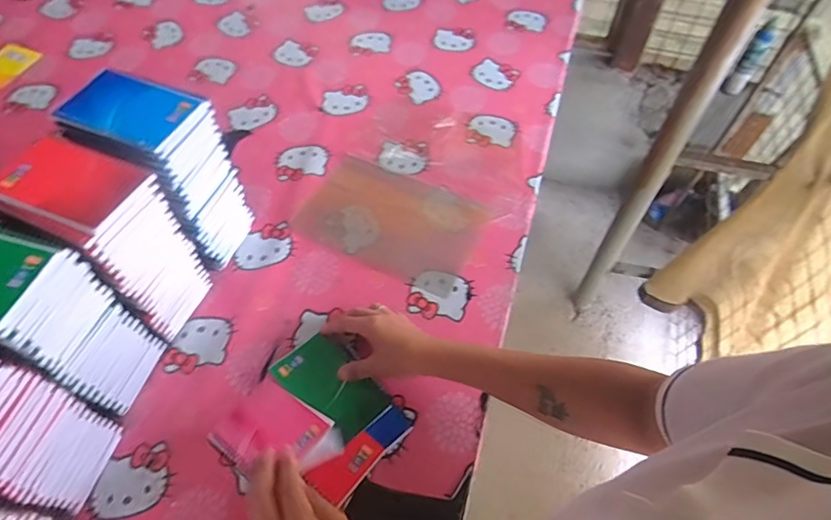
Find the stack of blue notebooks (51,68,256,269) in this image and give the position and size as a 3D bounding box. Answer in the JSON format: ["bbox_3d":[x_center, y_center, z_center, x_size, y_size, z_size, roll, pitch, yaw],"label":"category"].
[{"bbox_3d":[-0.294,-0.089,0.620,0.130,0.238,0.110,13,58,10],"label":"stack of blue notebooks"}]

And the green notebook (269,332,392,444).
[{"bbox_3d":[-0.098,0.147,0.604,0.124,0.009,0.077,41,61,15],"label":"green notebook"}]

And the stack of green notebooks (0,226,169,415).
[{"bbox_3d":[-0.372,0.071,0.518,0.126,0.236,0.097,11,57,8],"label":"stack of green notebooks"}]

